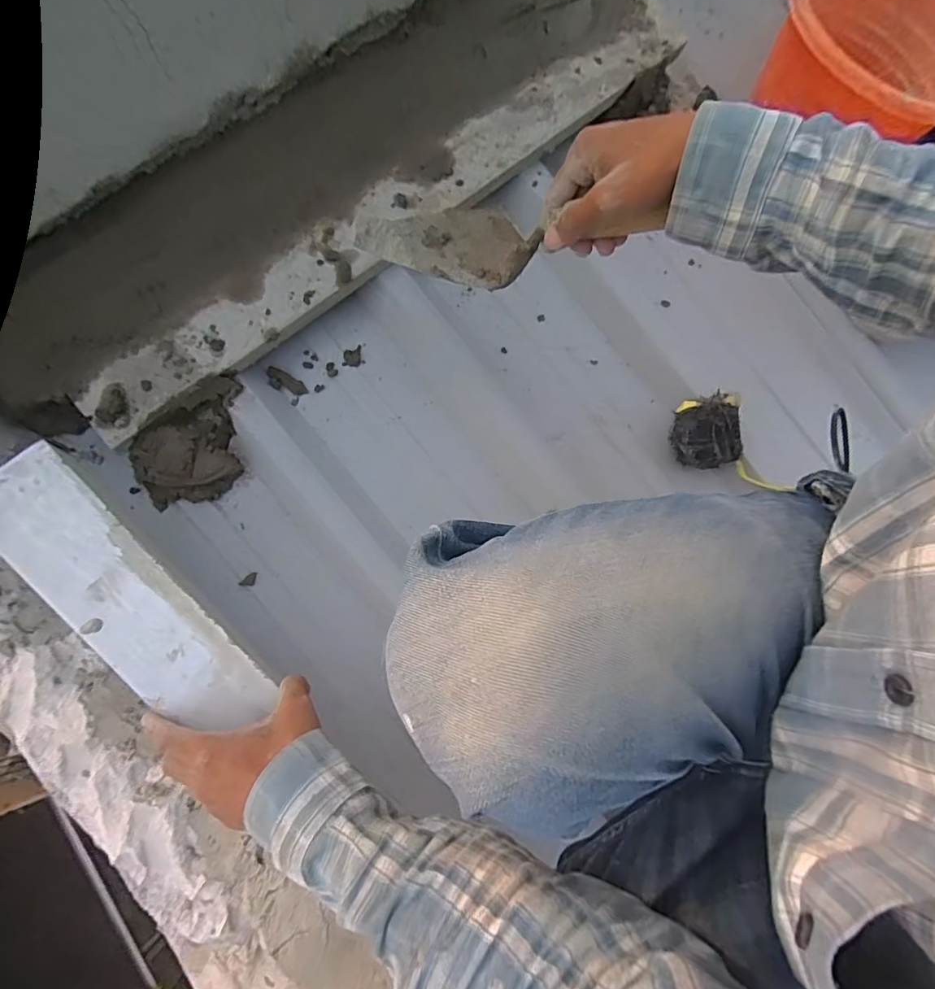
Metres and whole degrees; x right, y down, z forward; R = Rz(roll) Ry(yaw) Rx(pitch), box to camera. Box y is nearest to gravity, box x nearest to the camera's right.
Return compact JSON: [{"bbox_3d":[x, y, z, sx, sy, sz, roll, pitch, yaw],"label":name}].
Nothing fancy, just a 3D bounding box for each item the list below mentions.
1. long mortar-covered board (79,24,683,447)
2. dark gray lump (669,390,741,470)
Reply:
[{"bbox_3d":[-0.062,-0.315,0.551,0.762,0.029,0.066,-40,79,-10],"label":"long mortar-covered board"},{"bbox_3d":[0.277,-0.069,0.588,0.060,0.060,0.072,-17,76,-5],"label":"dark gray lump"}]

